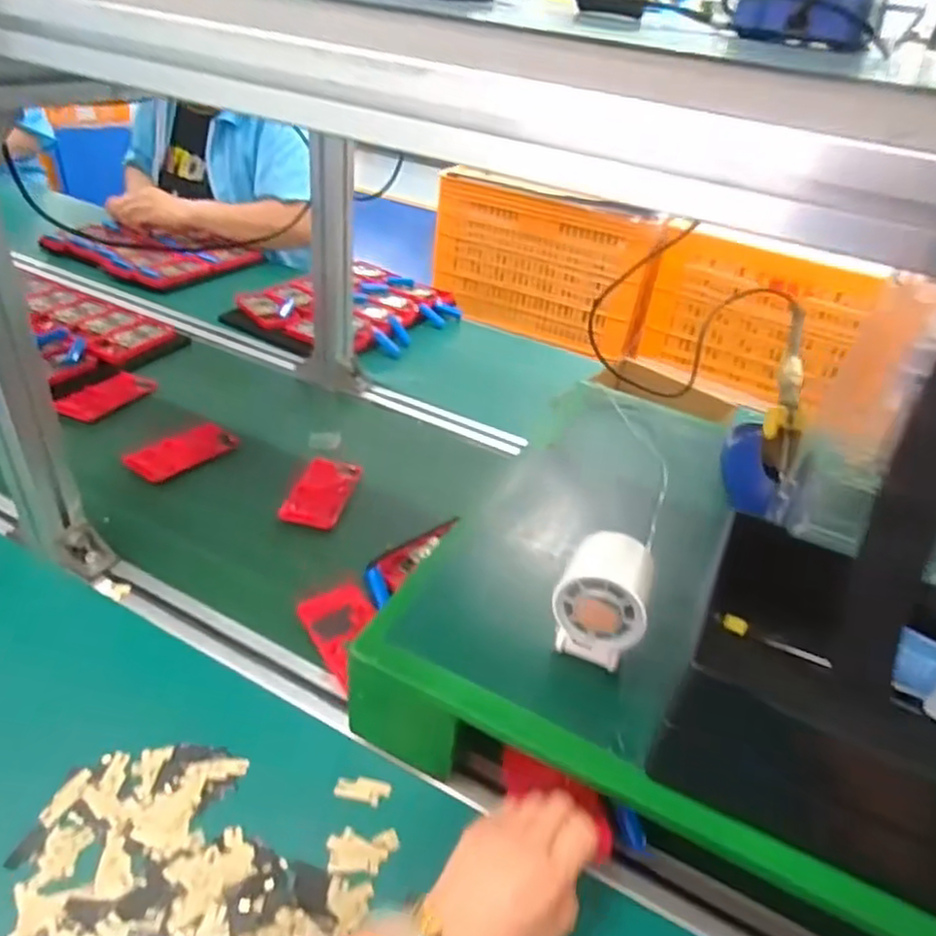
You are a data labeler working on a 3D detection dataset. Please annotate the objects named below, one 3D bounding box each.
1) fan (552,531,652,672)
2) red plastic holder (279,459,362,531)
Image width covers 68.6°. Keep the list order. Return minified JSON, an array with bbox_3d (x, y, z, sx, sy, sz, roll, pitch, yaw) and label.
[{"bbox_3d":[0.098,0.096,0.488,0.062,0.084,0.069,21,37,18],"label":"fan"},{"bbox_3d":[-0.168,0.025,0.800,0.065,0.011,0.121,9,35,2],"label":"red plastic holder"}]

